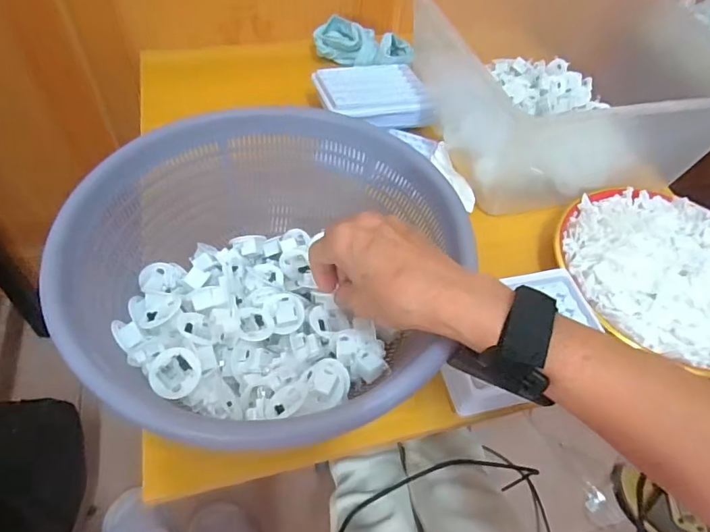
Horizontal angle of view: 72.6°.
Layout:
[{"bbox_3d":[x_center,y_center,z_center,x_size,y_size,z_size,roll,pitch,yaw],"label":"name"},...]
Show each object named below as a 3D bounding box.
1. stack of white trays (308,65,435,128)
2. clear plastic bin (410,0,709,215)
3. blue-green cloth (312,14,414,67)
[{"bbox_3d":[0.024,-0.206,0.588,0.132,0.026,0.102,-13,56,-15],"label":"stack of white trays"},{"bbox_3d":[0.225,-0.249,0.591,0.287,0.129,0.366,-14,56,-15],"label":"clear plastic bin"},{"bbox_3d":[0.012,-0.301,0.662,0.148,0.048,0.072,34,58,19],"label":"blue-green cloth"}]

